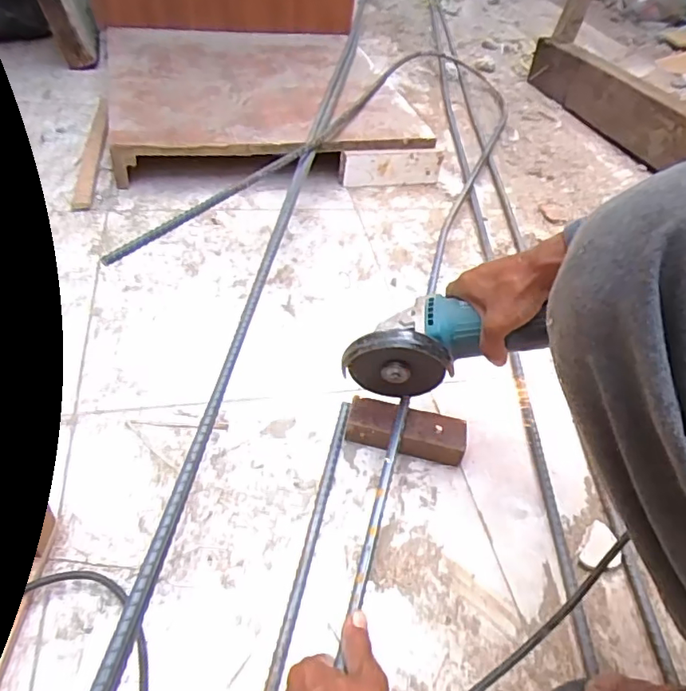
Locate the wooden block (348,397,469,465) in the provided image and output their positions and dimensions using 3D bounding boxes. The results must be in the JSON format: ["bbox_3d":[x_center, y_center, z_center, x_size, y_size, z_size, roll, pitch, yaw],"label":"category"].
[{"bbox_3d":[0.067,0.094,0.595,0.124,0.039,0.046,13,45,4],"label":"wooden block"}]

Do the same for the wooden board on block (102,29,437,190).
[{"bbox_3d":[-0.170,-0.496,1.110,0.560,0.099,0.559,-8,46,-15],"label":"wooden board on block"}]

